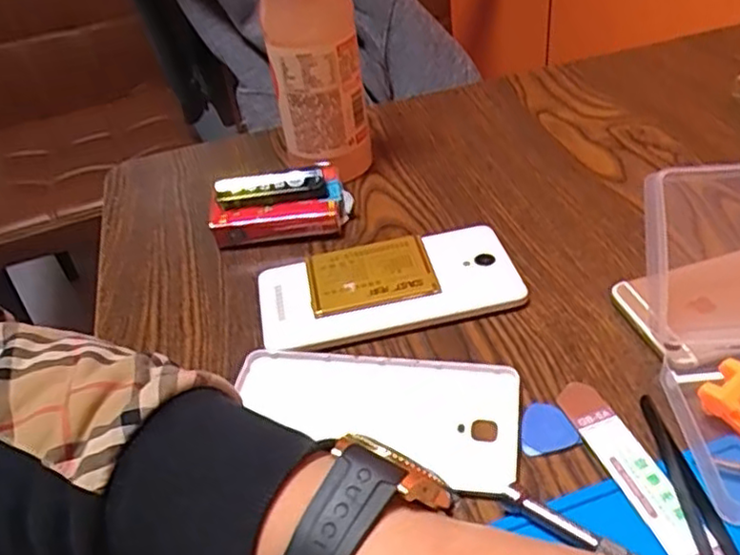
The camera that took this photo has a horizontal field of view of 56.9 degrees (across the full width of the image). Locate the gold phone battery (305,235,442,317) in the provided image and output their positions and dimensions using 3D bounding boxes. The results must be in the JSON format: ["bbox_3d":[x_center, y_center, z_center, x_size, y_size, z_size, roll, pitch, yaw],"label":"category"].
[{"bbox_3d":[0.000,0.000,0.406,0.072,0.009,0.053,-11,40,-4],"label":"gold phone battery"}]

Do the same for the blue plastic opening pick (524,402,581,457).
[{"bbox_3d":[0.082,0.070,0.323,0.026,0.004,0.027,-12,40,-5],"label":"blue plastic opening pick"}]

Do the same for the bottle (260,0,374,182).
[{"bbox_3d":[-0.042,-0.170,0.474,0.061,0.201,0.073,-12,40,-6],"label":"bottle"}]

